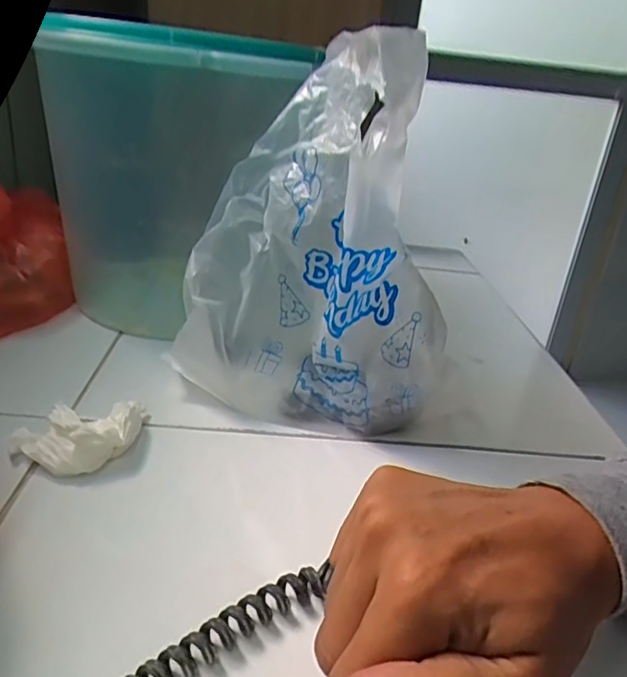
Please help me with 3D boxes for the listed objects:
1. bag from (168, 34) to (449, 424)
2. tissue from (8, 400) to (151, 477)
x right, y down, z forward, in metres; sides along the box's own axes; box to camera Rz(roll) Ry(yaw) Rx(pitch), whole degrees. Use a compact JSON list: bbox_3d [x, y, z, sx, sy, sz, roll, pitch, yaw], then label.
[{"bbox_3d":[0.013,-0.059,0.396,0.172,0.239,0.115,19,27,22],"label":"bag"},{"bbox_3d":[-0.137,0.059,0.355,0.082,0.029,0.047,-9,30,-31],"label":"tissue"}]

